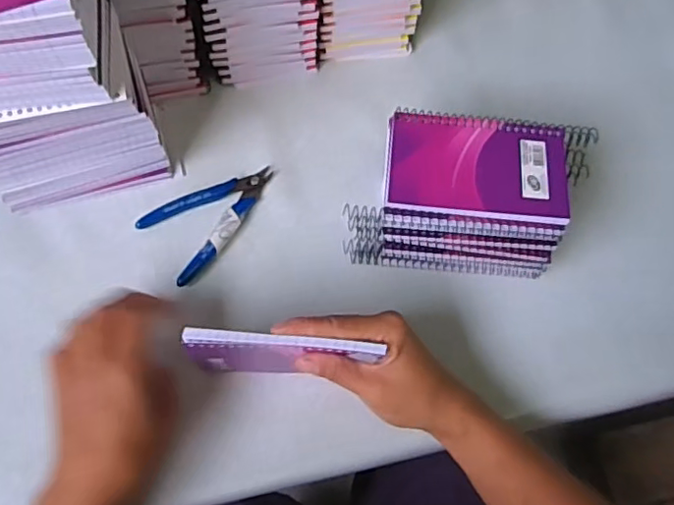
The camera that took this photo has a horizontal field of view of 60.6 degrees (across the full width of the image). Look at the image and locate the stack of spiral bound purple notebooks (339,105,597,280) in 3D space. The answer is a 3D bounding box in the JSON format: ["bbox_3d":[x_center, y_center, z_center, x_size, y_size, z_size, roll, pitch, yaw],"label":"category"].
[{"bbox_3d":[0.103,-0.045,0.455,0.185,0.081,0.111,7,66,0],"label":"stack of spiral bound purple notebooks"}]

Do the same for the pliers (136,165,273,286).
[{"bbox_3d":[-0.101,-0.035,0.485,0.117,0.012,0.072,-39,73,-17],"label":"pliers"}]

